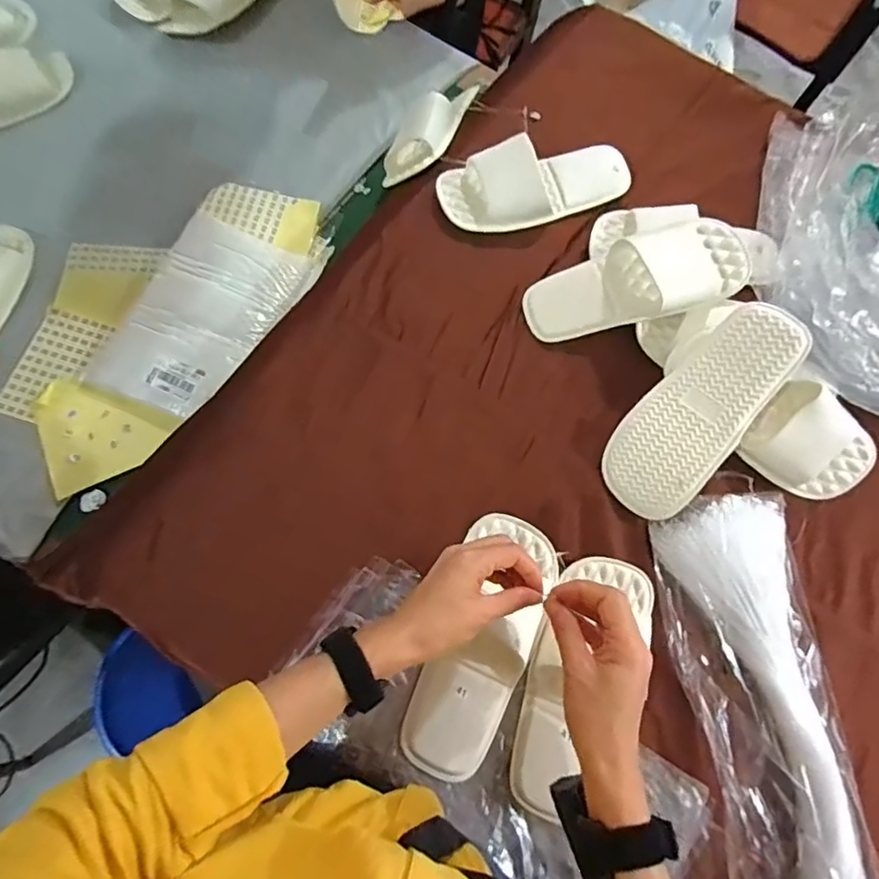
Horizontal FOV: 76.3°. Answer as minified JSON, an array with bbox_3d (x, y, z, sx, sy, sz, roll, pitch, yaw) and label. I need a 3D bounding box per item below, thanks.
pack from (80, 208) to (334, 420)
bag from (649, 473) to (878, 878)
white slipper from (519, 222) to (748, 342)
[{"bbox_3d":[-0.302,-0.168,0.744,0.215,0.034,0.289,22,71,6],"label":"pack"},{"bbox_3d":[0.306,0.270,0.505,0.140,0.044,0.475,-4,73,-3],"label":"bag"},{"bbox_3d":[0.217,-0.179,0.626,0.244,0.055,0.093,-15,73,15],"label":"white slipper"}]

